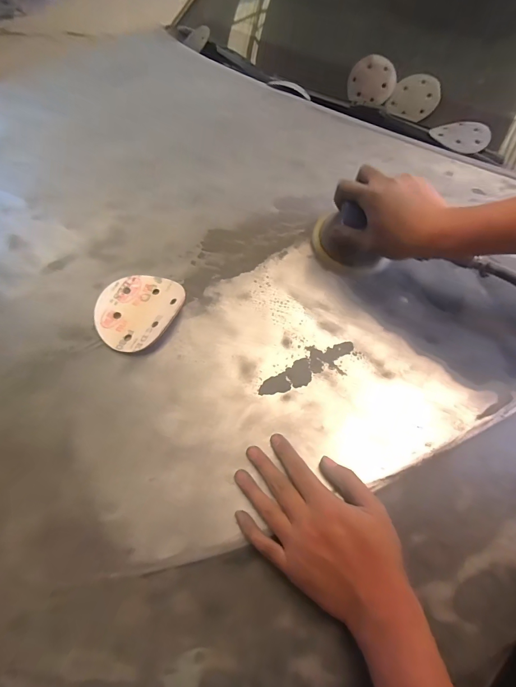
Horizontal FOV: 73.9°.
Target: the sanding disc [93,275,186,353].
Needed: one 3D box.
[{"bbox_3d":[-0.156,-0.046,0.454,0.110,0.020,0.117,-2,58,3],"label":"sanding disc"}]

